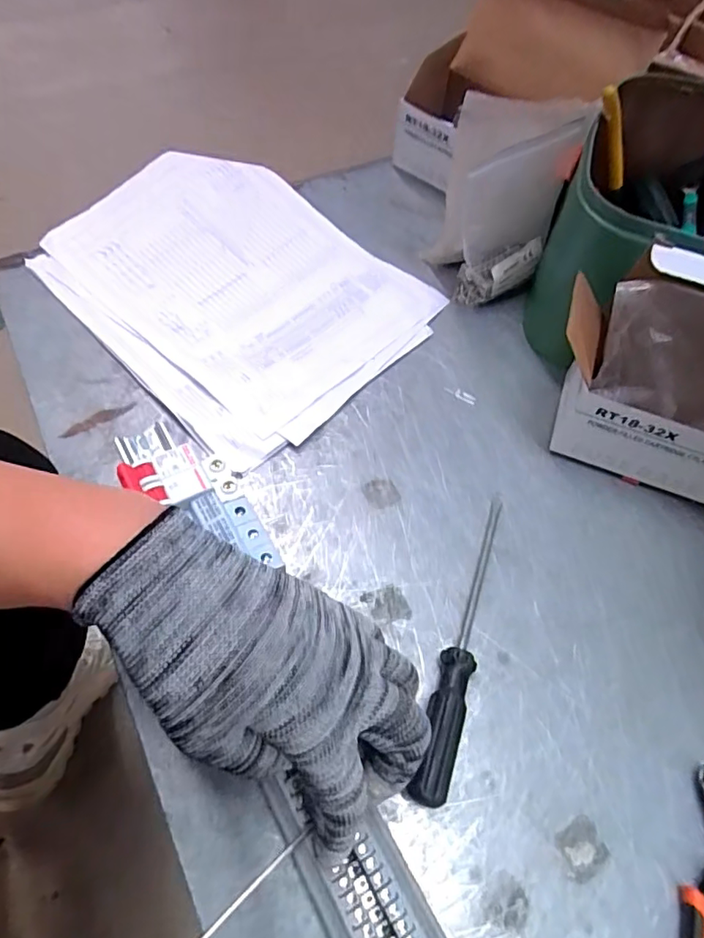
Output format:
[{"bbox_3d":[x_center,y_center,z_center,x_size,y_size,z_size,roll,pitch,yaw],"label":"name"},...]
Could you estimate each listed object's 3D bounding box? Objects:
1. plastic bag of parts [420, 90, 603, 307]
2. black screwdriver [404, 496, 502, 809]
[{"bbox_3d":[0.118,-0.210,0.452,0.091,0.150,0.075,19,59,7],"label":"plastic bag of parts"},{"bbox_3d":[0.069,0.098,0.338,0.020,0.025,0.193,19,59,7],"label":"black screwdriver"}]

